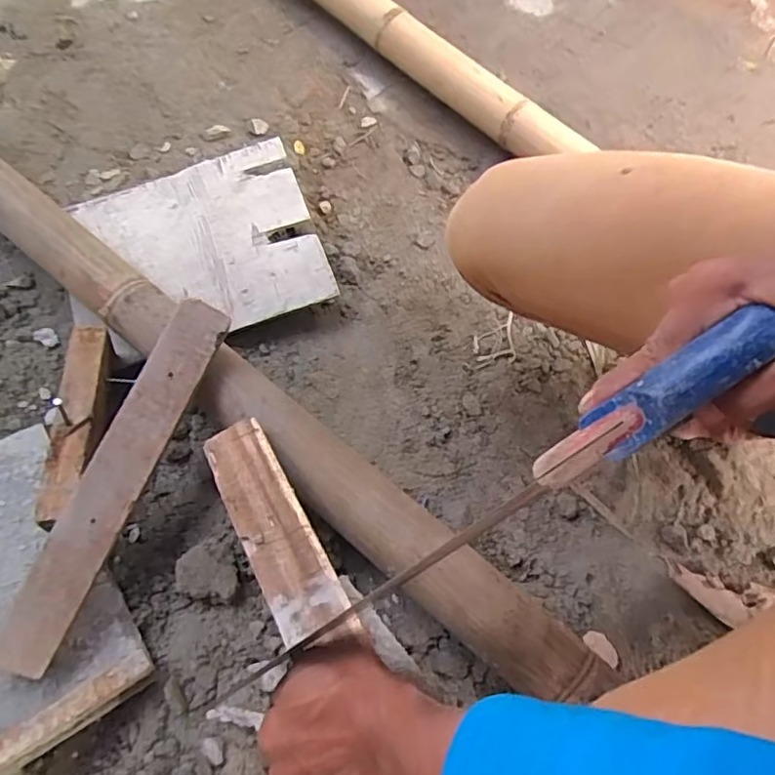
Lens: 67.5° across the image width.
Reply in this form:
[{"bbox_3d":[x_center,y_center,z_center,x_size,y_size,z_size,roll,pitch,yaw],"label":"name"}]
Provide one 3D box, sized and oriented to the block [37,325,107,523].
[{"bbox_3d":[-0.312,0.029,0.579,0.037,0.023,0.202,-1,62,0],"label":"block"}]

